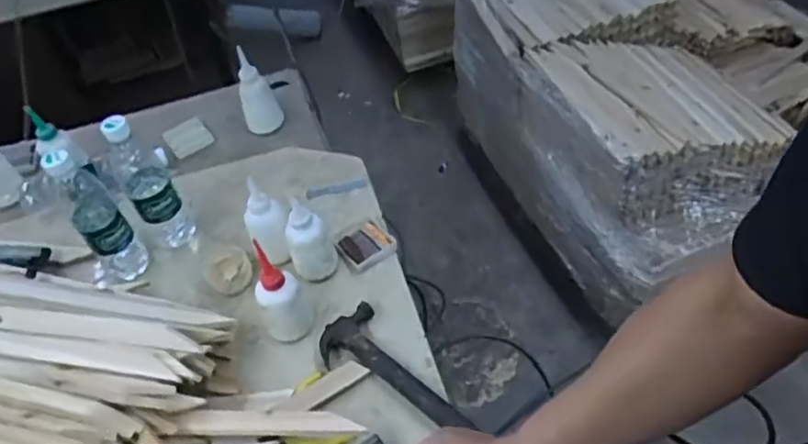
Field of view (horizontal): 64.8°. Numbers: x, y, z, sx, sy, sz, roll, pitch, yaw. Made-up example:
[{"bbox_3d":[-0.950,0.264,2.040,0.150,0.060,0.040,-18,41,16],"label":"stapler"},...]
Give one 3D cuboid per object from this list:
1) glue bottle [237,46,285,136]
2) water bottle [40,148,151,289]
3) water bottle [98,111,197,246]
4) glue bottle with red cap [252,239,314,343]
[{"bbox_3d":[-0.254,-0.226,1.102,0.063,0.151,0.052,-17,49,-8],"label":"glue bottle"},{"bbox_3d":[-0.431,-0.012,0.881,0.073,0.228,0.082,-33,53,-21],"label":"water bottle"},{"bbox_3d":[-0.366,-0.060,0.912,0.069,0.225,0.077,-29,52,-18],"label":"water bottle"},{"bbox_3d":[-0.152,0.098,0.805,0.058,0.145,0.049,-1,49,5],"label":"glue bottle with red cap"}]

